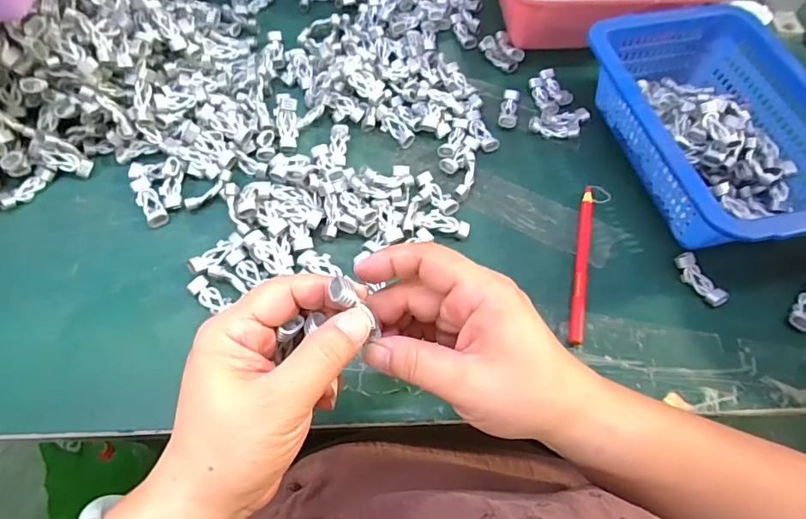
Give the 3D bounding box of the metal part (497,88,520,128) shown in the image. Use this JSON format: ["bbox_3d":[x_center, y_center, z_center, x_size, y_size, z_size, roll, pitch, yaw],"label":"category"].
[{"bbox_3d":[0.101,-0.142,0.450,0.017,0.007,0.046,14,61,4],"label":"metal part"}]

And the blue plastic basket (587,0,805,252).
[{"bbox_3d":[0.251,-0.099,0.393,0.154,0.083,0.218,-11,63,-10],"label":"blue plastic basket"}]

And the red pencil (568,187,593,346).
[{"bbox_3d":[0.139,0.000,0.371,0.012,0.009,0.140,14,61,4],"label":"red pencil"}]

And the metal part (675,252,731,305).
[{"bbox_3d":[0.228,0.015,0.369,0.015,0.015,0.046,-24,66,-16],"label":"metal part"}]

